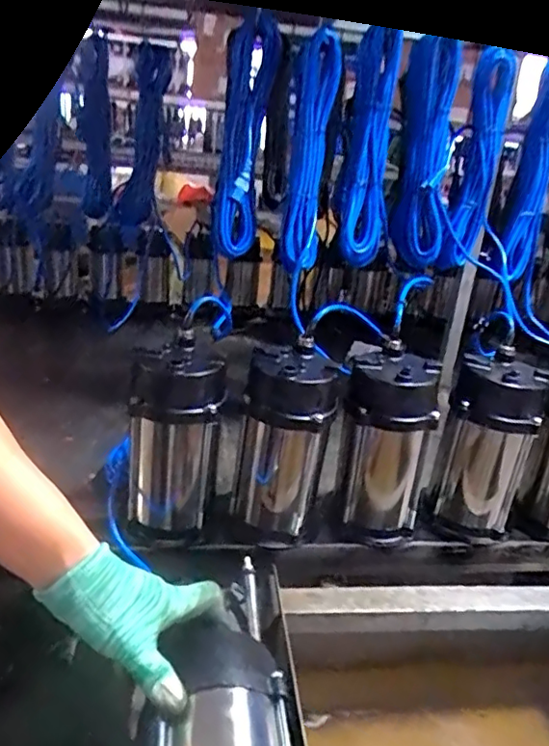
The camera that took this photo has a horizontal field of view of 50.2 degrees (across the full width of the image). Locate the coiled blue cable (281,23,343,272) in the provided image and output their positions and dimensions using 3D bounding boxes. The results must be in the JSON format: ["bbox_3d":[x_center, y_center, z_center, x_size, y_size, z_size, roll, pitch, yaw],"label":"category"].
[{"bbox_3d":[0.056,-0.350,0.964,0.074,0.346,0.101,6,23,-1],"label":"coiled blue cable"}]

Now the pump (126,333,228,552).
[{"bbox_3d":[-0.134,0.097,0.790,0.120,0.258,0.094,2,23,-10],"label":"pump"}]

